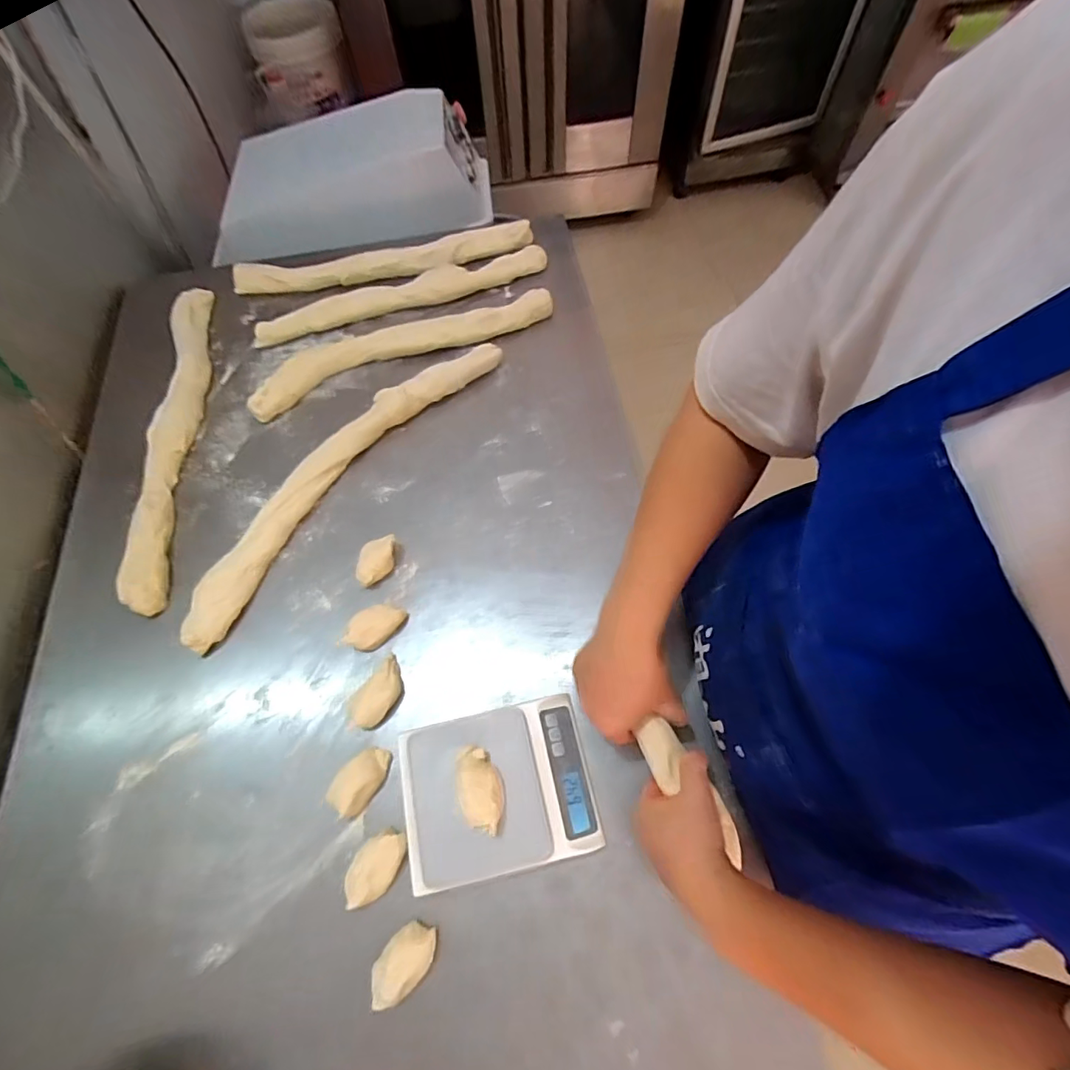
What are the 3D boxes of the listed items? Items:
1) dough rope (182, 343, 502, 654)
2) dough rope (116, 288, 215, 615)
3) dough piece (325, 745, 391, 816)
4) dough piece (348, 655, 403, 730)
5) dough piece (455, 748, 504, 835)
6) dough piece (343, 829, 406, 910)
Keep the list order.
[{"bbox_3d":[-0.259,-0.091,0.686,0.091,0.037,0.563,34,71,18],"label":"dough rope"},{"bbox_3d":[-0.527,-0.159,0.732,0.059,0.032,0.569,-10,64,-1],"label":"dough rope"},{"bbox_3d":[-0.181,0.255,0.524,0.040,0.032,0.065,31,70,17],"label":"dough piece"},{"bbox_3d":[-0.173,0.176,0.555,0.036,0.030,0.079,27,69,15],"label":"dough piece"},{"bbox_3d":[-0.051,0.244,0.485,0.042,0.042,0.073,-7,65,0],"label":"dough piece"},{"bbox_3d":[-0.155,0.325,0.492,0.039,0.022,0.072,28,69,16],"label":"dough piece"}]

